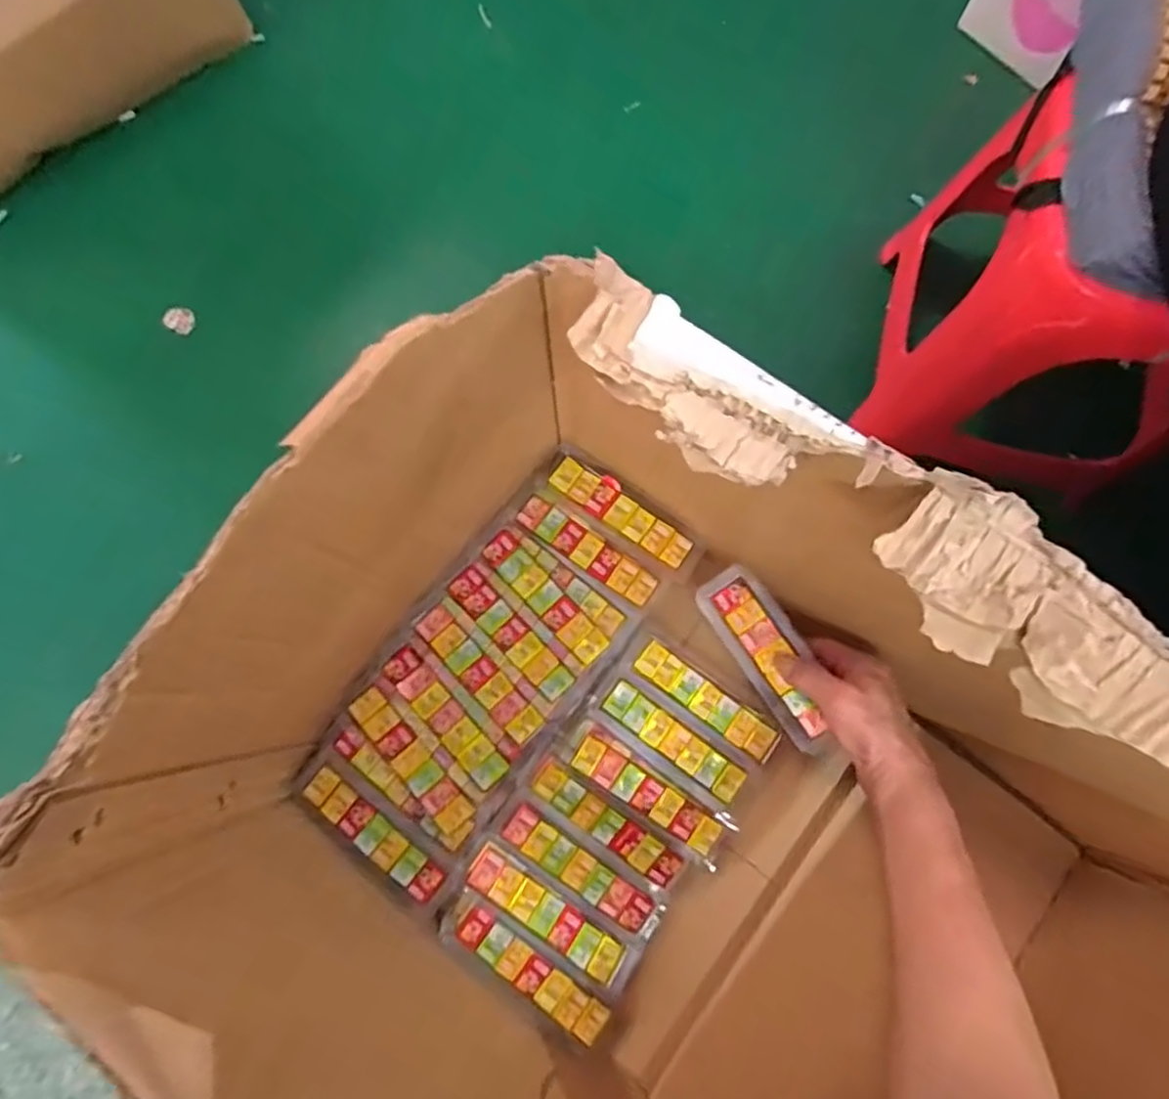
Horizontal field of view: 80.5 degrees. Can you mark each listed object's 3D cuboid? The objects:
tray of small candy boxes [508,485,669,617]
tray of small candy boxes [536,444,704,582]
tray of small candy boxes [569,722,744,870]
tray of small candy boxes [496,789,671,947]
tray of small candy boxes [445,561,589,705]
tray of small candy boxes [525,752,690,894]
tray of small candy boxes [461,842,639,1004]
[{"bbox_3d":[0.003,0.000,0.541,0.131,0.023,0.040,34,81,6],"label":"tray of small candy boxes"},{"bbox_3d":[0.029,-0.029,0.541,0.137,0.024,0.041,36,81,6],"label":"tray of small candy boxes"},{"bbox_3d":[0.047,0.180,0.511,0.133,0.014,0.038,33,81,6],"label":"tray of small candy boxes"},{"bbox_3d":[-0.002,0.230,0.503,0.133,0.021,0.040,34,81,6],"label":"tray of small candy boxes"},{"bbox_3d":[-0.054,0.063,0.530,0.125,0.014,0.037,44,82,7],"label":"tray of small candy boxes"},{"bbox_3d":[0.016,0.200,0.508,0.127,0.027,0.034,35,81,6],"label":"tray of small candy boxes"},{"bbox_3d":[-0.024,0.263,0.487,0.135,0.019,0.035,33,81,6],"label":"tray of small candy boxes"}]

